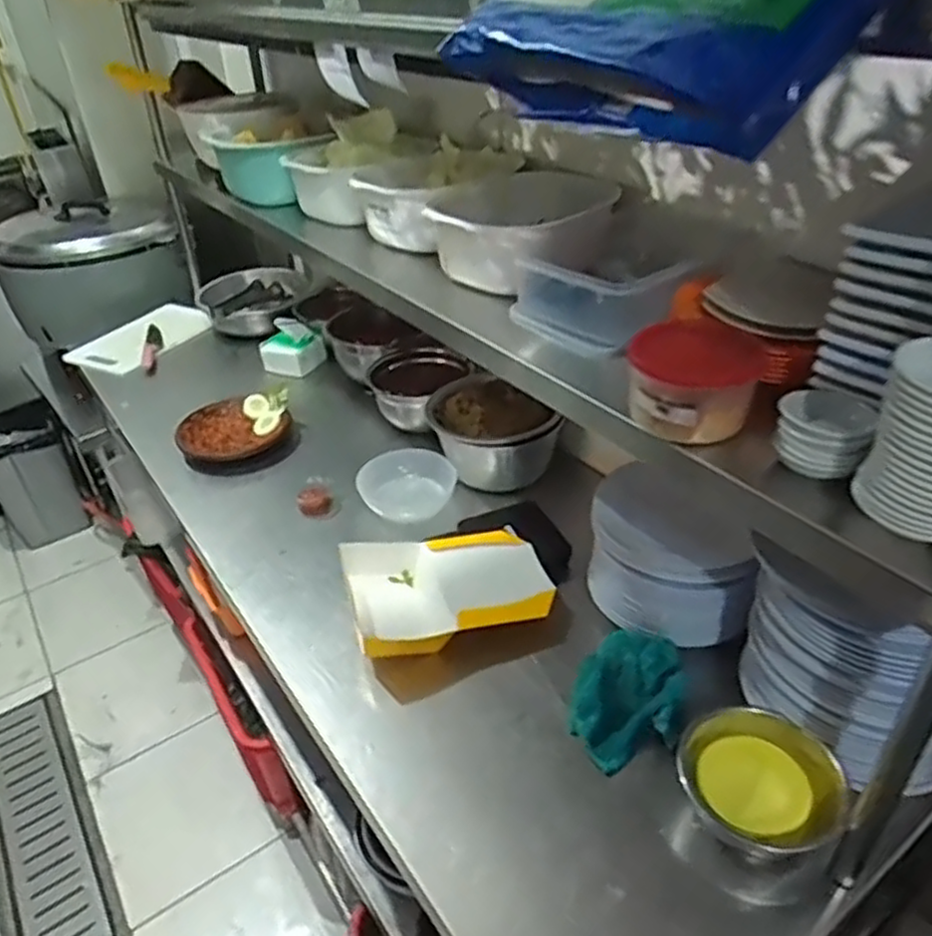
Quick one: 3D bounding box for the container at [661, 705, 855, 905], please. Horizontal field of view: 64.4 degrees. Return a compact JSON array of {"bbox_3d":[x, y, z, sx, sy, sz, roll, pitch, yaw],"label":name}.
[{"bbox_3d":[0.283,0.324,0.722,0.147,0.089,0.144,-2,34,2],"label":"container"}]

